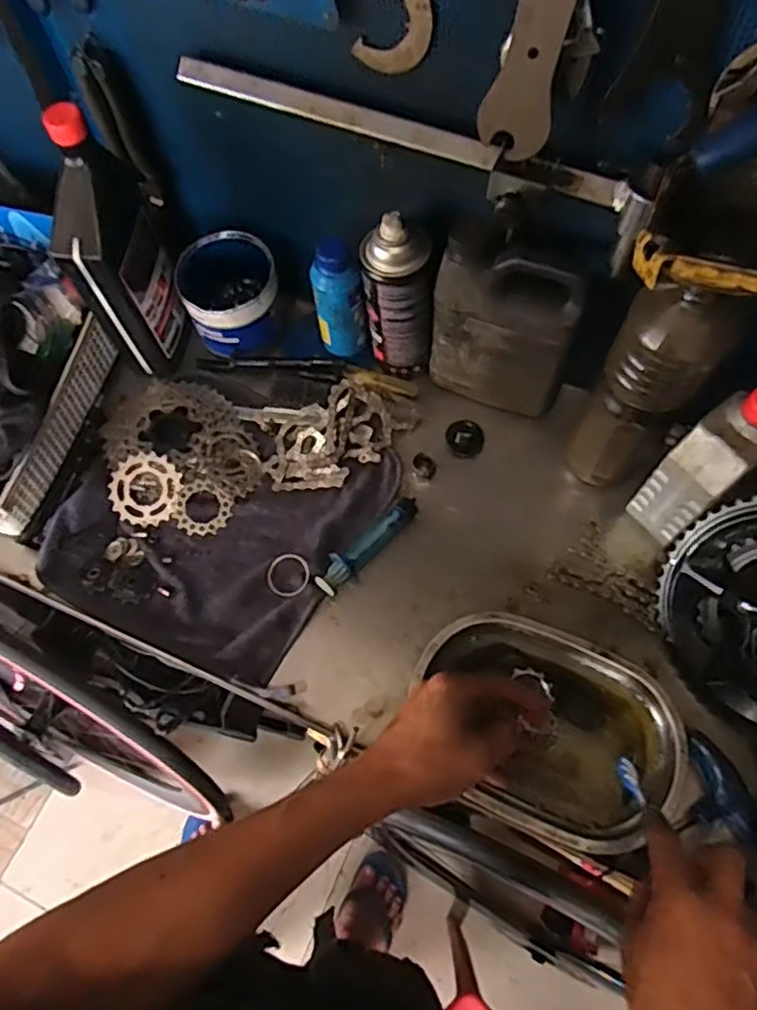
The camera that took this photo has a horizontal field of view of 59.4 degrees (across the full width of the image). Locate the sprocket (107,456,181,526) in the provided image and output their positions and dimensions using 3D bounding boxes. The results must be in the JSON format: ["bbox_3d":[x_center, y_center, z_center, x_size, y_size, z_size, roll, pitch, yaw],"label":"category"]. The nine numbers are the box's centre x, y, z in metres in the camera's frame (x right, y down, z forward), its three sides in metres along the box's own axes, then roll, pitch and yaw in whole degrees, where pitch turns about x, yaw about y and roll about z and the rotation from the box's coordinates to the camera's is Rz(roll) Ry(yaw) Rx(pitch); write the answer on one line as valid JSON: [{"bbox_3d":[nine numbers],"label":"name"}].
[{"bbox_3d":[-0.235,-0.016,0.669,0.069,0.004,0.069,0,82,-3],"label":"sprocket"}]

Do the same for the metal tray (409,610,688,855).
[{"bbox_3d":[0.141,0.186,0.558,0.229,0.028,0.161,22,68,12],"label":"metal tray"}]

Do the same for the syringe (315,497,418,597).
[{"bbox_3d":[-0.008,0.035,0.629,0.025,0.021,0.126,41,74,19],"label":"syringe"}]

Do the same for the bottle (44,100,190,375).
[{"bbox_3d":[-0.248,-0.236,0.630,0.061,0.236,0.100,1,65,3],"label":"bottle"}]

